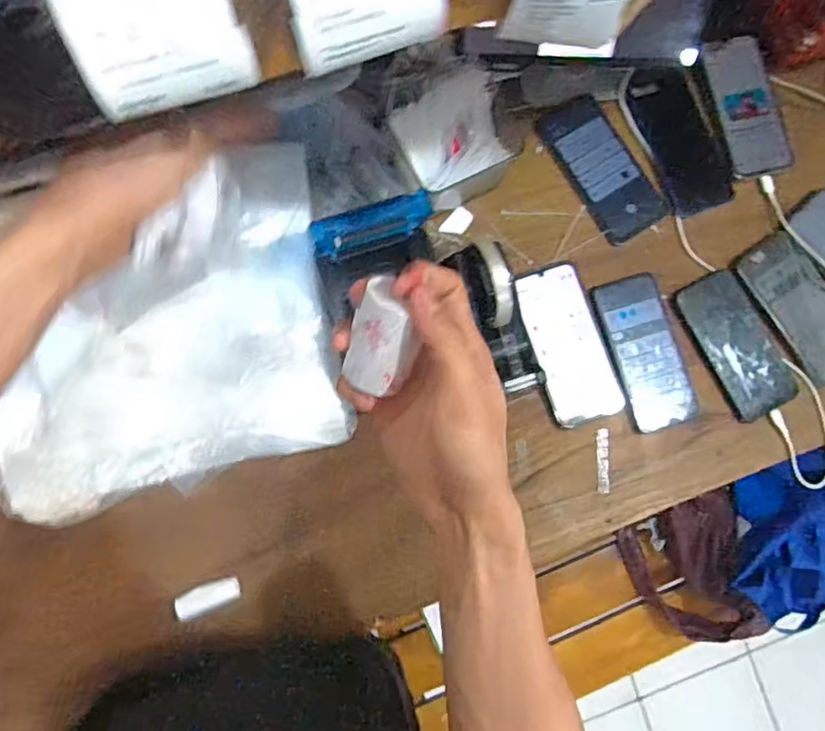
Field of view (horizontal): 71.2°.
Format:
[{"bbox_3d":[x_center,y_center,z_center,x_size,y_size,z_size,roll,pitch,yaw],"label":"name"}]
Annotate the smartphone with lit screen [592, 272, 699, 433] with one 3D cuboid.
[{"bbox_3d":[0.254,-0.014,0.619,0.071,0.016,0.165,-18,85,-8],"label":"smartphone with lit screen"}]

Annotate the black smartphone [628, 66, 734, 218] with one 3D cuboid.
[{"bbox_3d":[0.310,-0.258,0.654,0.079,0.013,0.168,-23,92,-1],"label":"black smartphone"}]

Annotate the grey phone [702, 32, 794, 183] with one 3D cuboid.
[{"bbox_3d":[0.384,-0.294,0.659,0.062,0.011,0.158,-15,89,11],"label":"grey phone"}]

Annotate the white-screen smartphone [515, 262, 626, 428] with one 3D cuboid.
[{"bbox_3d":[0.166,-0.024,0.610,0.074,0.006,0.168,-16,84,-3],"label":"white-screen smartphone"}]

